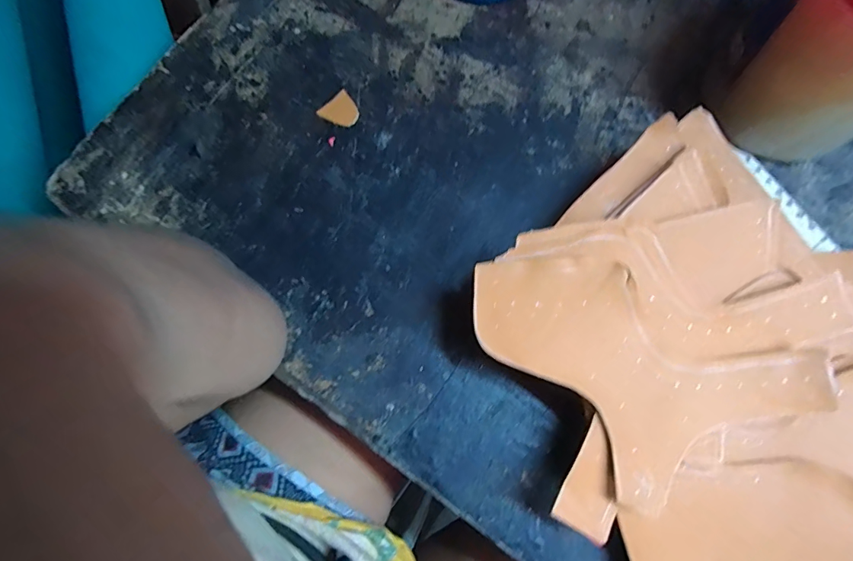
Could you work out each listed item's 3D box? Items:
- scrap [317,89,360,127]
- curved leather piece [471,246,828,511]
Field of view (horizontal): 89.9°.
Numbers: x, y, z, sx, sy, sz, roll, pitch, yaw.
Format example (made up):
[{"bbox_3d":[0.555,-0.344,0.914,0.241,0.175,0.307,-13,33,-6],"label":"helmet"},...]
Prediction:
[{"bbox_3d":[-0.065,-0.128,0.325,0.027,0.004,0.026,-43,79,-8],"label":"scrap"},{"bbox_3d":[0.115,0.033,0.235,0.130,0.013,0.155,-35,78,-6],"label":"curved leather piece"}]

